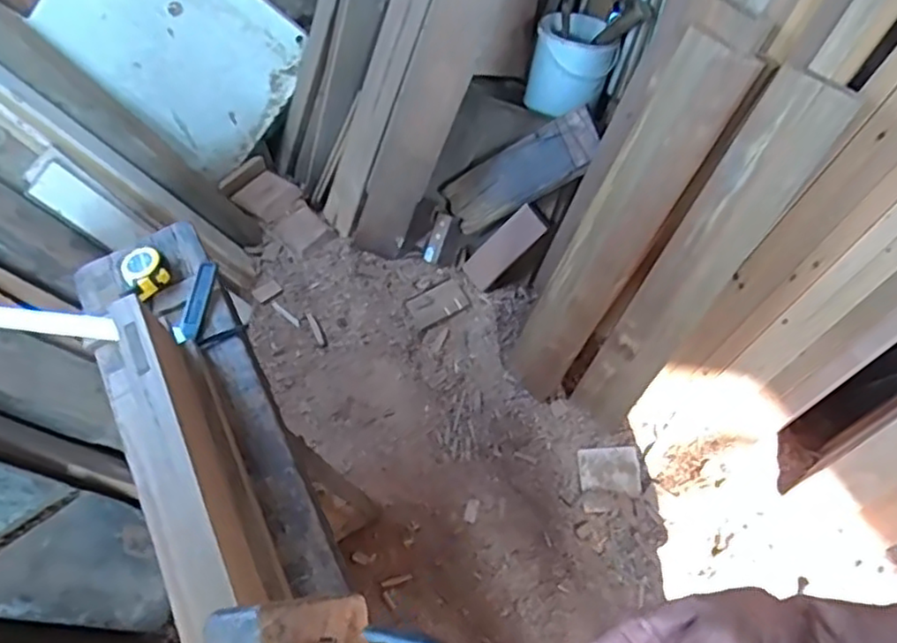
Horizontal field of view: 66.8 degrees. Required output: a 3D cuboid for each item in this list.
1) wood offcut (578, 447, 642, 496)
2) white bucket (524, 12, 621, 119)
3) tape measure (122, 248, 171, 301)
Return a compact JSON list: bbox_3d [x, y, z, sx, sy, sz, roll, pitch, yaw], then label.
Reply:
[{"bbox_3d":[0.346,0.319,1.463,0.126,0.019,0.102,3,62,3],"label":"wood offcut"},{"bbox_3d":[0.288,-0.585,1.573,0.173,0.220,0.180,36,53,22],"label":"white bucket"},{"bbox_3d":[-0.430,-0.073,0.967,0.057,0.032,0.081,-30,65,-14],"label":"tape measure"}]

